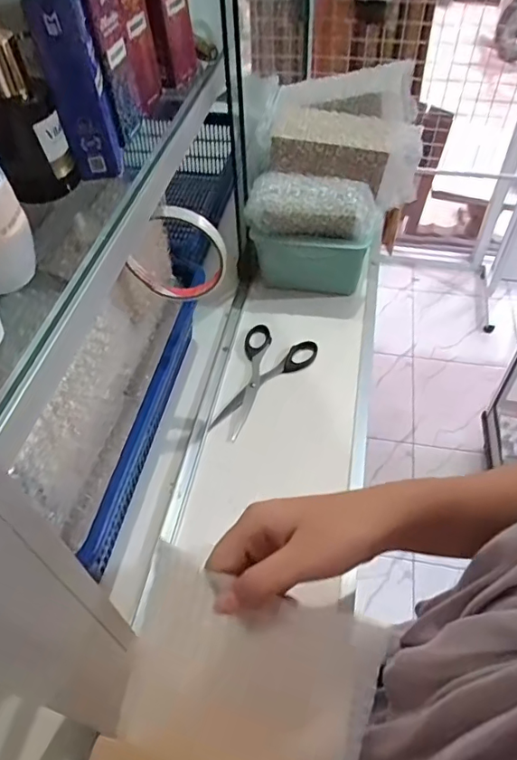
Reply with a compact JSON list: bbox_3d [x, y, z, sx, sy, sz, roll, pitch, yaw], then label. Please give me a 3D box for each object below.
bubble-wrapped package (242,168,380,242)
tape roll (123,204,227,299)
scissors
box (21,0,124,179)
[{"bbox_3d":[0.061,-0.194,0.576,0.140,0.048,0.060,6,50,5],"label":"bubble-wrapped package"},{"bbox_3d":[-0.069,-0.102,0.427,0.081,0.087,0.012,0,50,1],"label":"tape roll"},{"bbox_3d":[-0.005,-0.001,0.566,0.080,0.016,0.146,25,55,20],"label":"scissors"},{"bbox_3d":[-0.113,-0.186,0.325,0.035,0.109,0.037,-13,51,-10],"label":"box"}]

